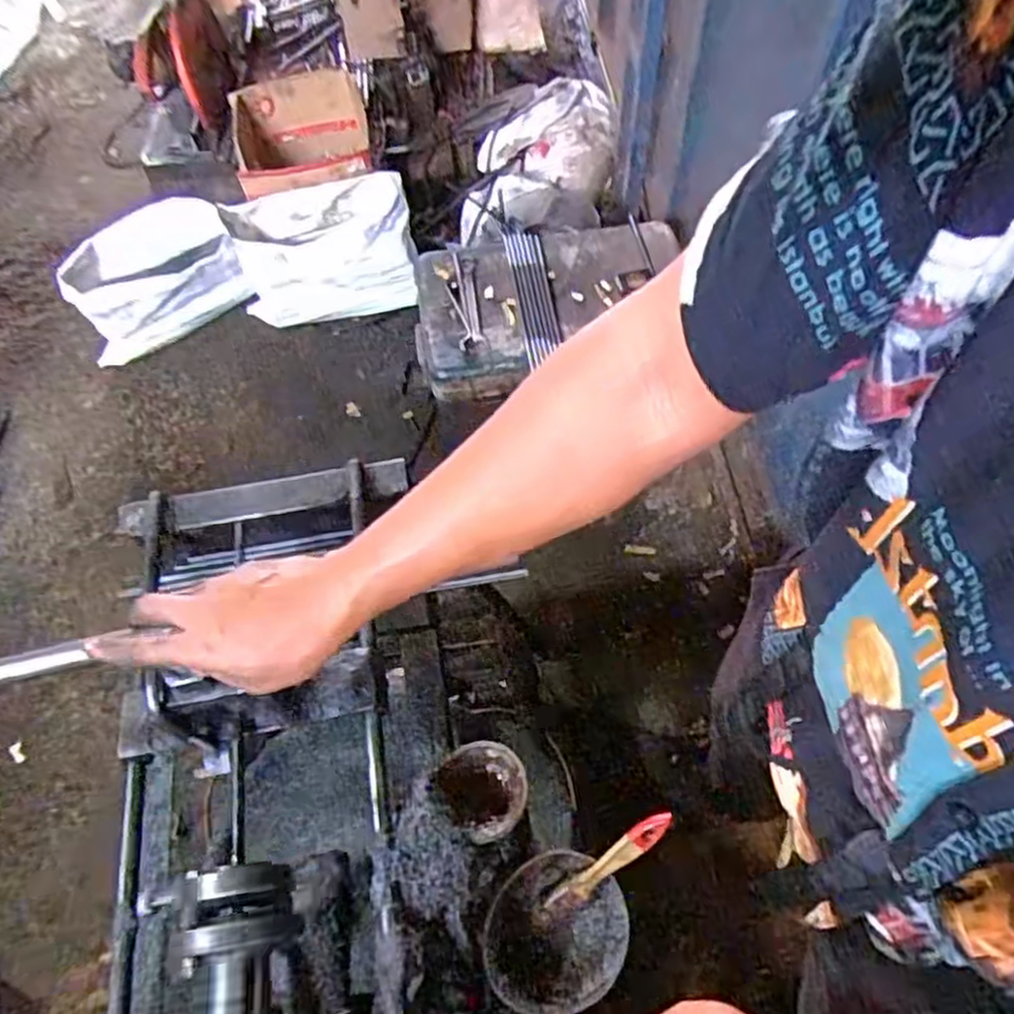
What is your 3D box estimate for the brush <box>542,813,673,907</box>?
[{"bbox_3d":[0.086,0.301,0.623,0.135,0.016,0.021,-44,70,17],"label":"brush"}]

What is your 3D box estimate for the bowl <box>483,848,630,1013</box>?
[{"bbox_3d":[0.042,0.366,0.635,0.114,0.040,0.127,38,72,16],"label":"bowl"}]

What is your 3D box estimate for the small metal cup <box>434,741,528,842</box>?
[{"bbox_3d":[-0.021,0.247,0.650,0.075,0.055,0.080,0,66,1],"label":"small metal cup"}]

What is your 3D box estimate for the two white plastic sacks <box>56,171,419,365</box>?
[{"bbox_3d":[-0.603,-0.564,1.734,0.817,0.314,0.274,-6,66,13],"label":"two white plastic sacks"}]

